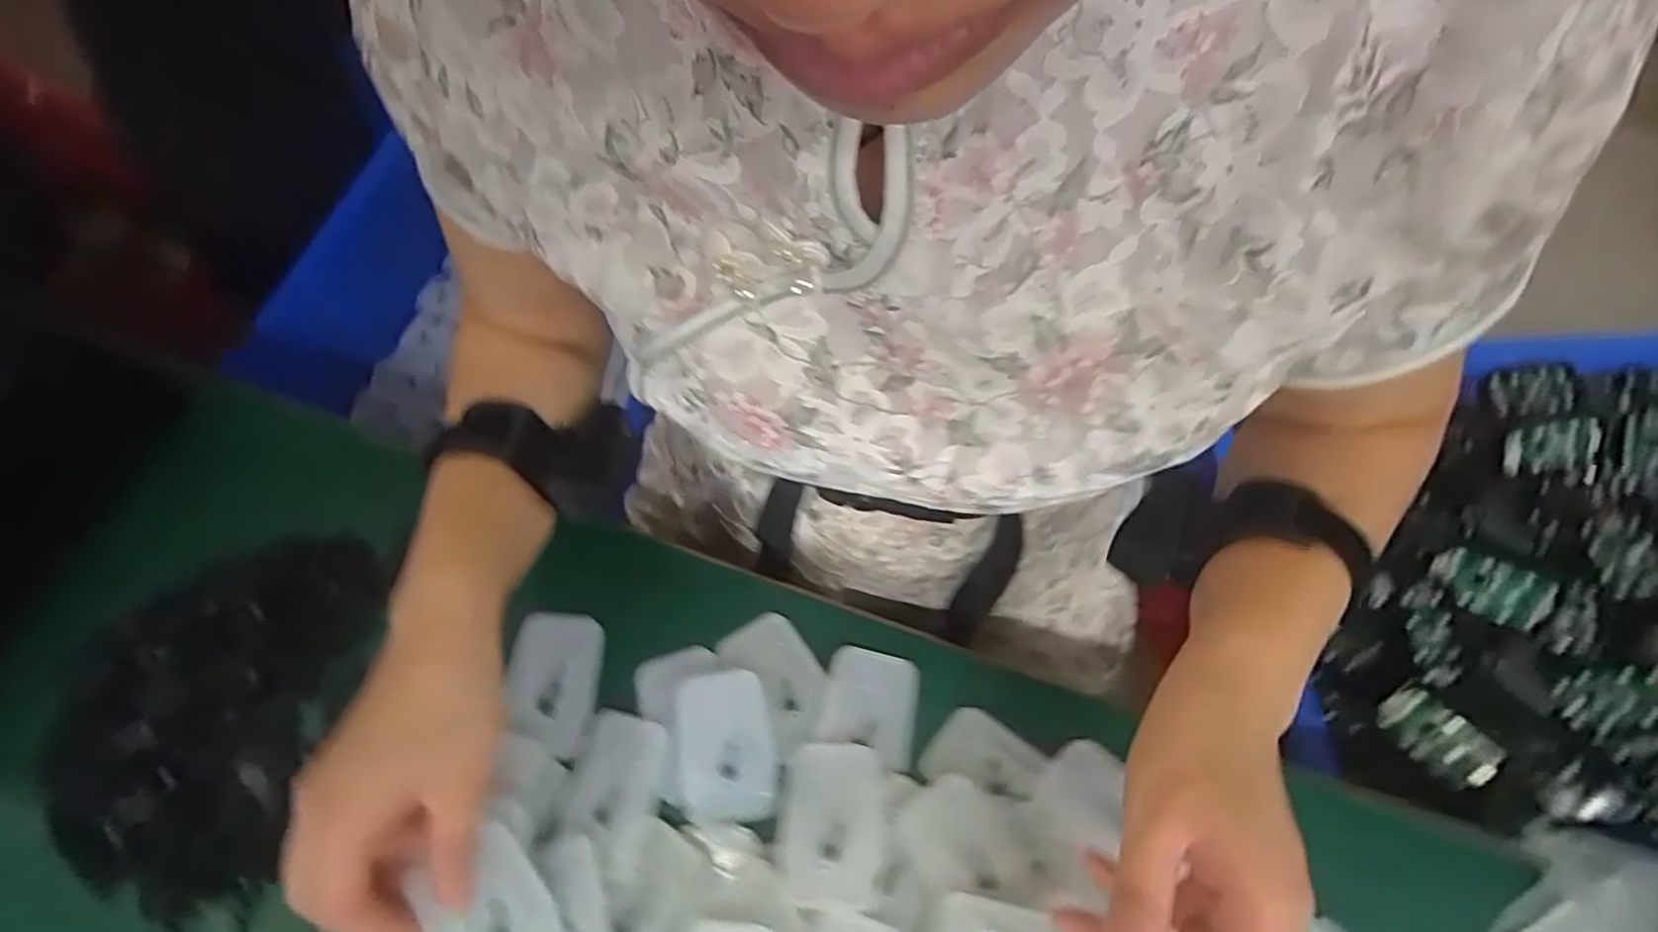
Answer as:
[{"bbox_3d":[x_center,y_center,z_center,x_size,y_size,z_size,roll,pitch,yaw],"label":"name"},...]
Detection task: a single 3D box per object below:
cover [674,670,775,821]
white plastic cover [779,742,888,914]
[{"bbox_3d":[-0.053,0.140,0.351,0.046,0.005,0.068,-10,68,-3],"label":"cover"},{"bbox_3d":[0.002,0.169,0.331,0.047,0.009,0.069,5,68,3],"label":"white plastic cover"}]

